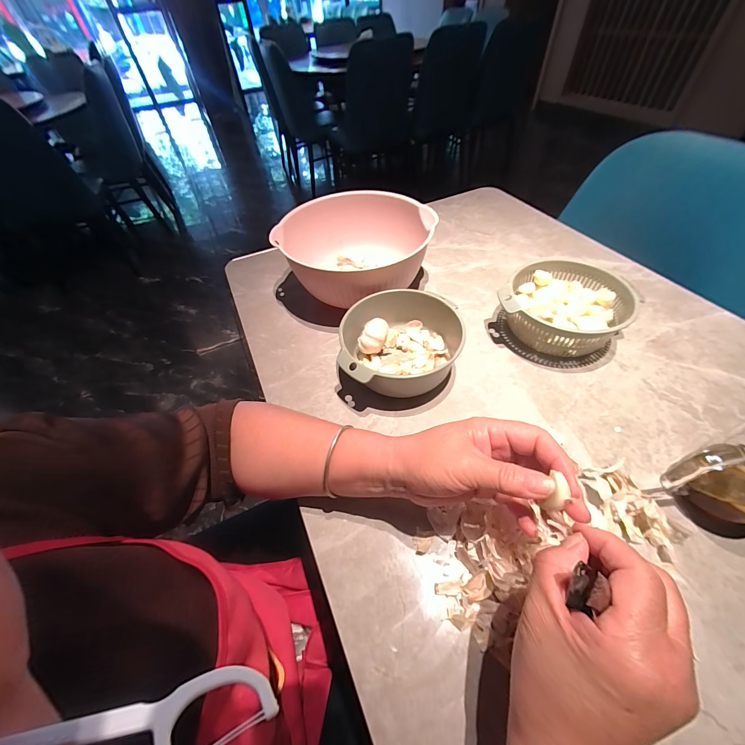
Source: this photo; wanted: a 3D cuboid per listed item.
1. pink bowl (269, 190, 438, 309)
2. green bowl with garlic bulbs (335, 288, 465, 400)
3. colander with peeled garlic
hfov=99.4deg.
[{"bbox_3d":[-0.032,-0.208,0.561,0.247,0.115,0.249,-2,51,2],"label":"pink bowl"},{"bbox_3d":[0.038,-0.044,0.448,0.169,0.069,0.146,-13,51,-7],"label":"green bowl with garlic bulbs"},{"bbox_3d":[0.279,-0.092,0.471,0.155,0.071,0.156,32,59,26],"label":"colander with peeled garlic"}]

